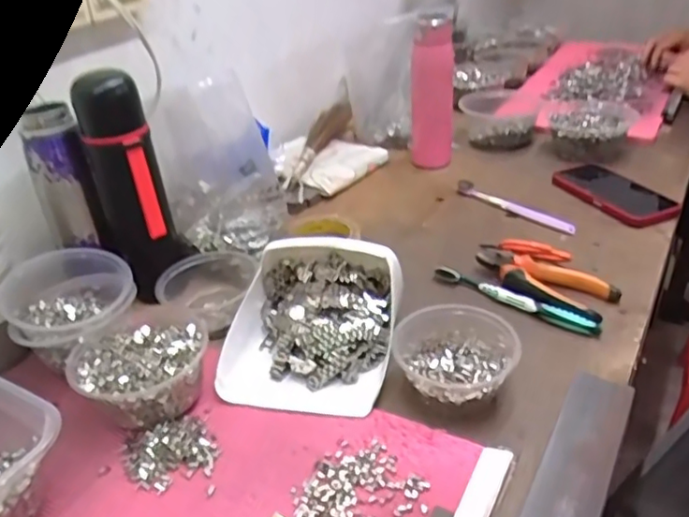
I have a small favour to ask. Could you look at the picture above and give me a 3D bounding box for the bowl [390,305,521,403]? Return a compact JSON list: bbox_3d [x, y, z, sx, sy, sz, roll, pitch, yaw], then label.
[{"bbox_3d":[0.098,0.088,0.540,0.107,0.045,0.100,-4,33,2],"label":"bowl"}]

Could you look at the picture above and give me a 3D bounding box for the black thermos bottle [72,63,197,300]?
[{"bbox_3d":[-0.222,-0.074,0.645,0.077,0.229,0.069,-22,37,-25],"label":"black thermos bottle"}]

